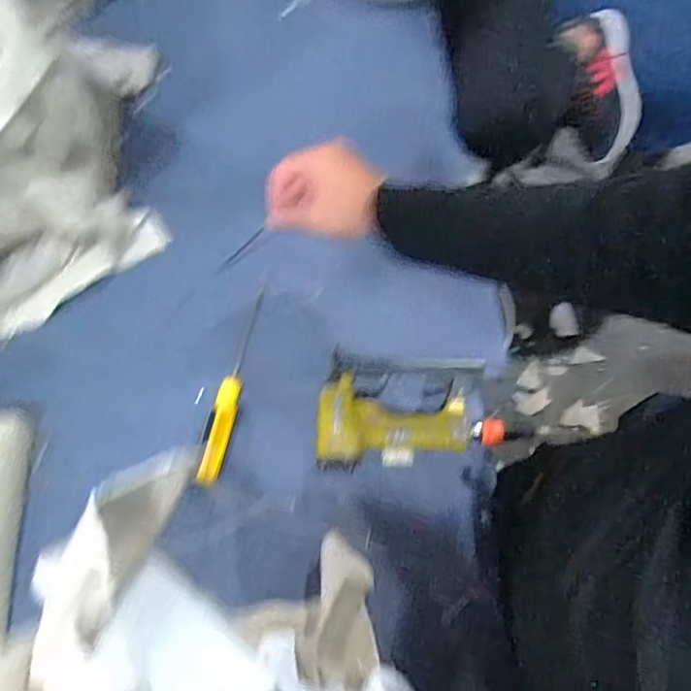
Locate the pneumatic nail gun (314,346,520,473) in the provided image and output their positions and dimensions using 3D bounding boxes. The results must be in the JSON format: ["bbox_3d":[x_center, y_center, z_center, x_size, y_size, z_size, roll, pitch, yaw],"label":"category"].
[{"bbox_3d":[0.084,0.075,0.673,0.224,0.050,0.130,2,69,0],"label":"pneumatic nail gun"}]

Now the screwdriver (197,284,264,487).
[{"bbox_3d":[-0.127,0.037,0.684,0.030,0.025,0.246,14,69,4],"label":"screwdriver"}]

